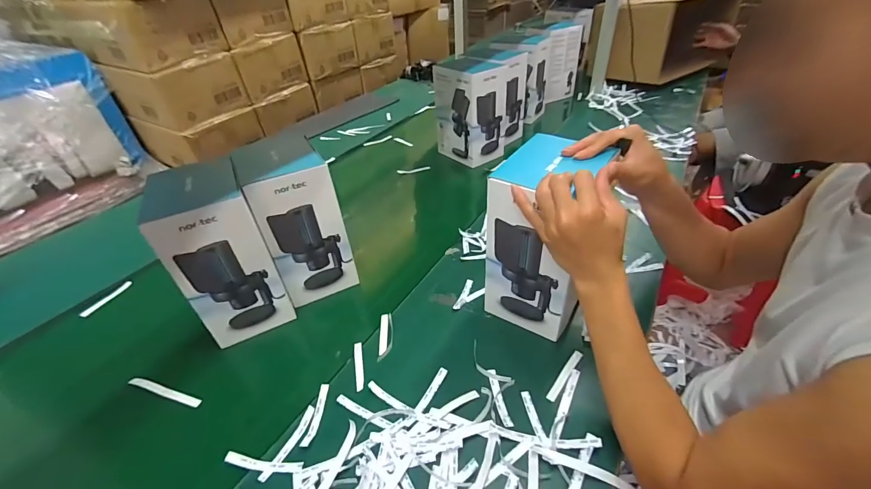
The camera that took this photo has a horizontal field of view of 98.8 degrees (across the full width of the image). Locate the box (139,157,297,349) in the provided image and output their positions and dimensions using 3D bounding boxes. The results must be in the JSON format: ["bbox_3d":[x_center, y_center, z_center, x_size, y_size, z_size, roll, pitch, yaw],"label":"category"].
[{"bbox_3d":[-0.310,0.018,0.546,0.117,0.233,0.116,-24,42,-24],"label":"box"}]

